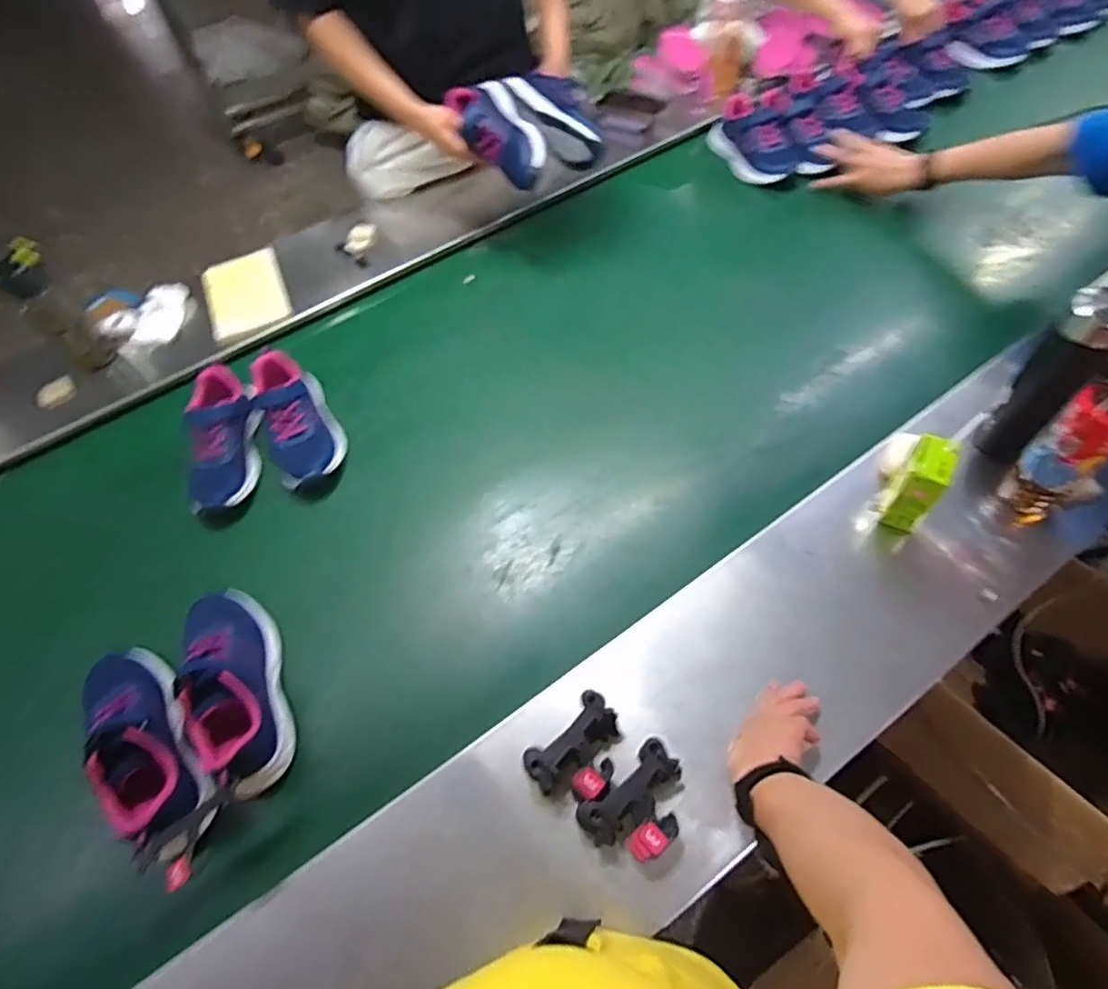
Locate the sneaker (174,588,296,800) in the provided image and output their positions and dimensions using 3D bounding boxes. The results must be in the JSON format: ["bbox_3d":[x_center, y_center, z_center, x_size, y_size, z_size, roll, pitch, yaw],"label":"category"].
[{"bbox_3d":[-0.365,0.212,0.680,0.086,0.075,0.242,-22,59,-9],"label":"sneaker"}]

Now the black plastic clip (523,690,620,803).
[{"bbox_3d":[0.030,0.265,0.611,0.105,0.044,0.081,-39,63,-19],"label":"black plastic clip"}]

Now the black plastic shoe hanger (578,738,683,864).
[{"bbox_3d":[0.085,0.302,0.581,0.107,0.033,0.074,-36,63,-17],"label":"black plastic shoe hanger"}]

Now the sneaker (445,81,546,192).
[{"bbox_3d":[-0.086,-0.597,0.997,0.102,0.075,0.223,-29,75,-13],"label":"sneaker"}]

